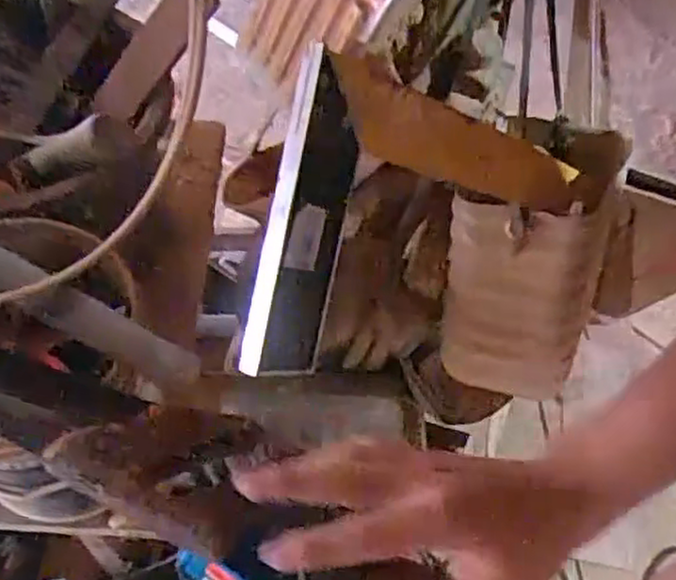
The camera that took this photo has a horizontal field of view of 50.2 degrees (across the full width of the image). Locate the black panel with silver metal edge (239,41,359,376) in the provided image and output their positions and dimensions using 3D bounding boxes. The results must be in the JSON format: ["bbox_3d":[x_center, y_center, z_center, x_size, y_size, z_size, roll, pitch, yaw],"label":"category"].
[{"bbox_3d":[-0.015,-0.032,0.331,0.032,0.142,0.030,12,12,5],"label":"black panel with silver metal edge"}]

